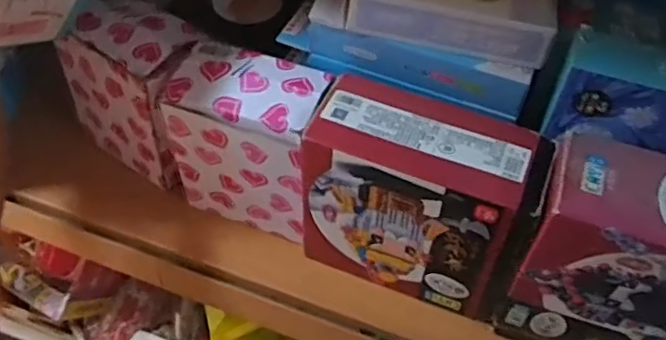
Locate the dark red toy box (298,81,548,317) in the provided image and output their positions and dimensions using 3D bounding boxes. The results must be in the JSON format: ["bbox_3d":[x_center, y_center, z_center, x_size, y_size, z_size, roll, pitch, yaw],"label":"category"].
[{"bbox_3d":[0.056,0.021,0.454,0.144,0.139,0.071,20,50,12],"label":"dark red toy box"}]

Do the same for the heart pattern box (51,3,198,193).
[{"bbox_3d":[-0.158,-0.068,0.525,0.121,0.129,0.066,31,53,21],"label":"heart pattern box"}]

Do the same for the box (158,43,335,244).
[{"bbox_3d":[-0.064,-0.020,0.484,0.109,0.133,0.058,19,49,11],"label":"box"}]

